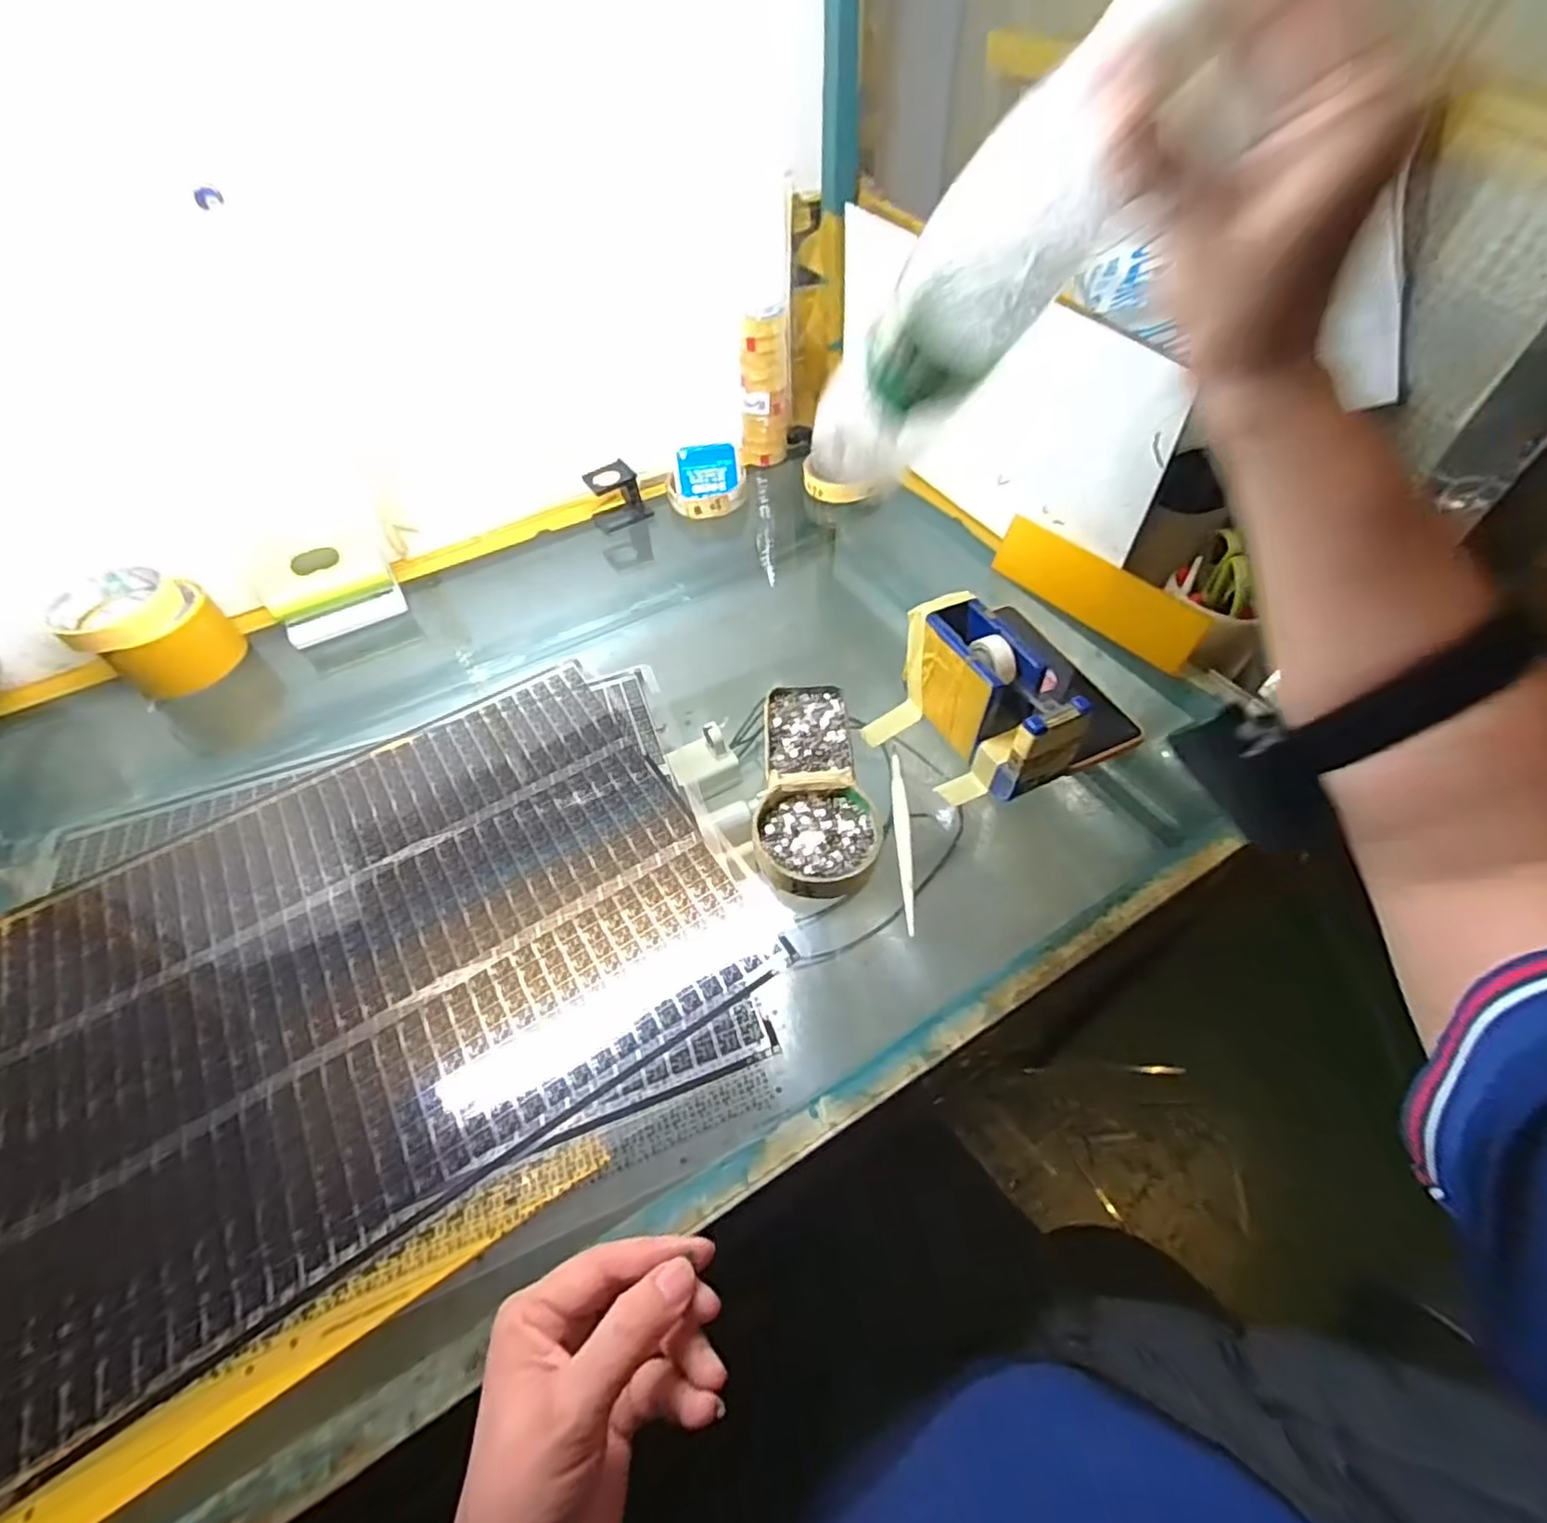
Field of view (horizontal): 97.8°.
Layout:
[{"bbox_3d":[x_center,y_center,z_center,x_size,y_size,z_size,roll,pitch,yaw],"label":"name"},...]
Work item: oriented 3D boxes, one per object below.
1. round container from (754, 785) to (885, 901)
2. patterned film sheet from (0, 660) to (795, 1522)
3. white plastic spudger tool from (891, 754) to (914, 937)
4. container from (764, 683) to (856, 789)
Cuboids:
[{"bbox_3d":[0.028,0.052,0.435,0.079,0.020,0.077,-2,52,2],"label":"round container"},{"bbox_3d":[-0.247,0.117,0.415,0.444,0.009,0.358,-23,55,-14],"label":"patterned film sheet"},{"bbox_3d":[0.085,0.049,0.441,0.010,0.006,0.131,0,52,3],"label":"white plastic spudger tool"},{"bbox_3d":[0.025,-0.017,0.491,0.060,0.026,0.102,-3,52,1],"label":"container"}]

